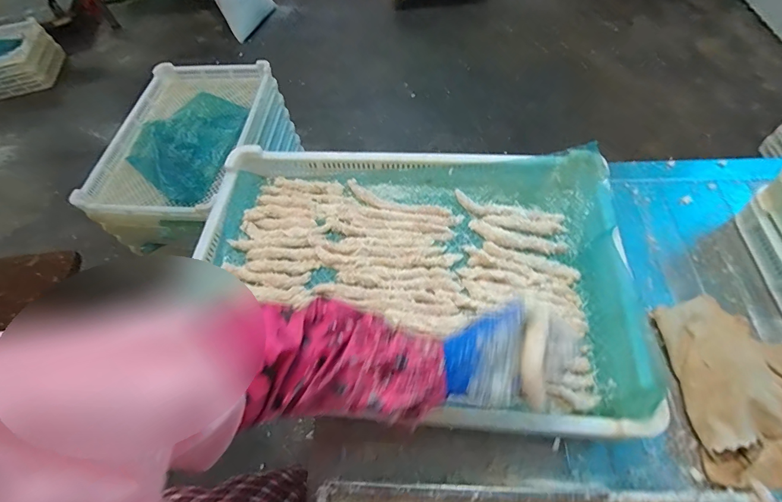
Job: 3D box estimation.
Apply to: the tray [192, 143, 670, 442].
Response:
[{"bbox_3d":[0.014,0.016,0.536,0.578,0.061,0.392,5,59,7],"label":"tray"}]

